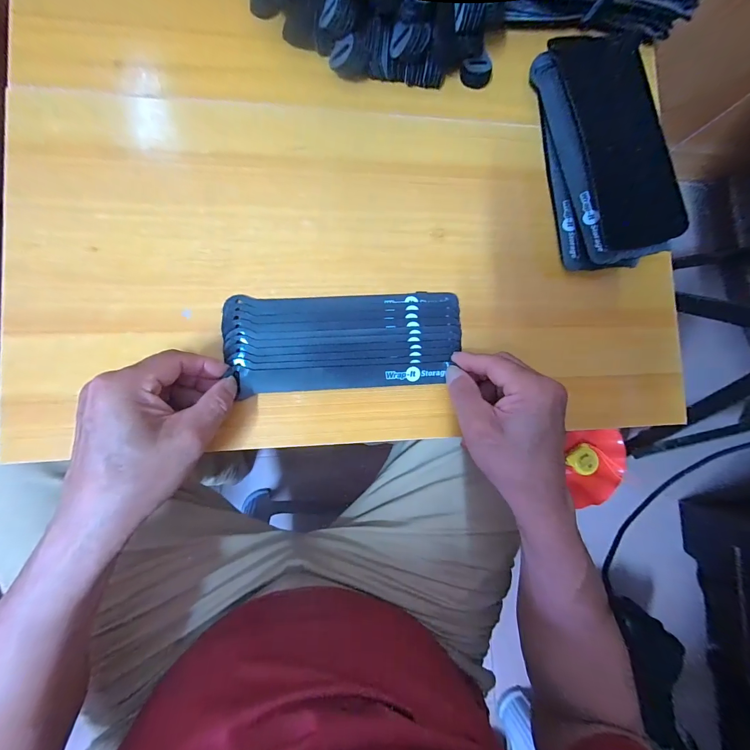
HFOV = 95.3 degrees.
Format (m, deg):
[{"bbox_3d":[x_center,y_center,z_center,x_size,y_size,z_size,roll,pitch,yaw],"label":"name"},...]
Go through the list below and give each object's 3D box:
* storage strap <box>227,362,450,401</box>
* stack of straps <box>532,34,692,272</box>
[{"bbox_3d":[-0.027,0.003,0.292,0.176,0.011,0.020,-3,88,-7],"label":"storage strap"},{"bbox_3d":[0.208,-0.202,0.309,0.083,0.048,0.200,-10,89,-8],"label":"stack of straps"}]

